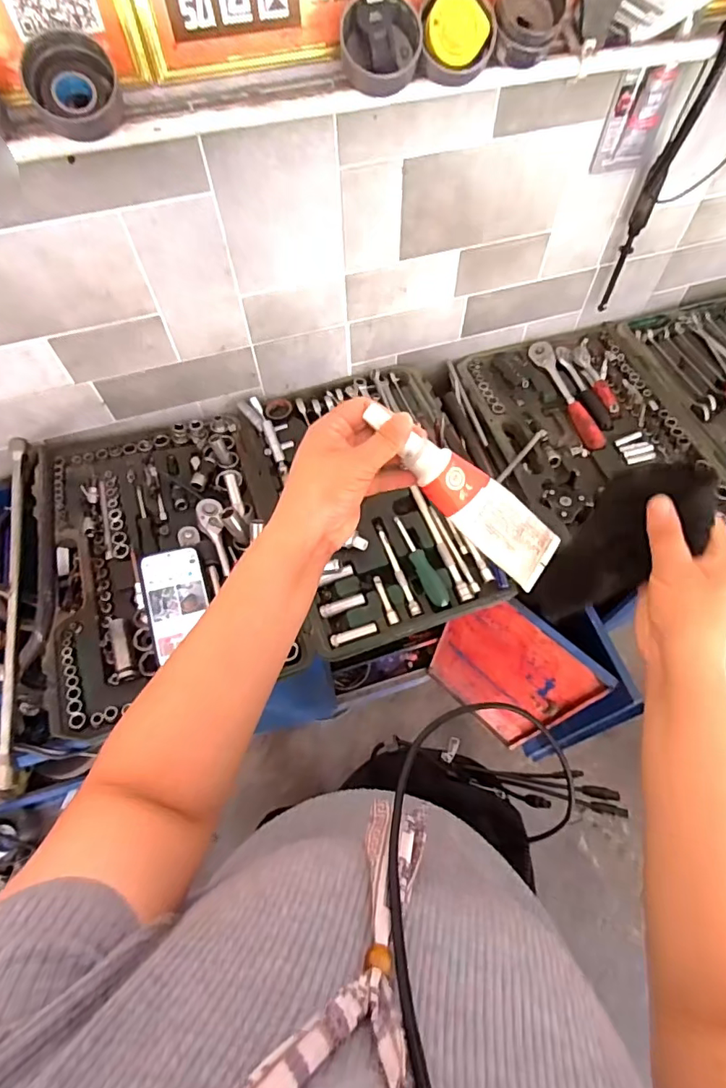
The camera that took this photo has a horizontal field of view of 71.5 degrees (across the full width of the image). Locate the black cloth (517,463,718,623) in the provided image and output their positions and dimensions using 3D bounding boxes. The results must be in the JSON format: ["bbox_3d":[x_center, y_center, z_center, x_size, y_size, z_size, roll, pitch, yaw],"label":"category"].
[{"bbox_3d":[0.205,0.007,0.426,0.020,0.188,0.074,-14,58,-35],"label":"black cloth"}]

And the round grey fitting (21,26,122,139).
[{"bbox_3d":[-0.259,-0.409,0.452,0.075,0.055,0.072,-1,61,1],"label":"round grey fitting"}]

